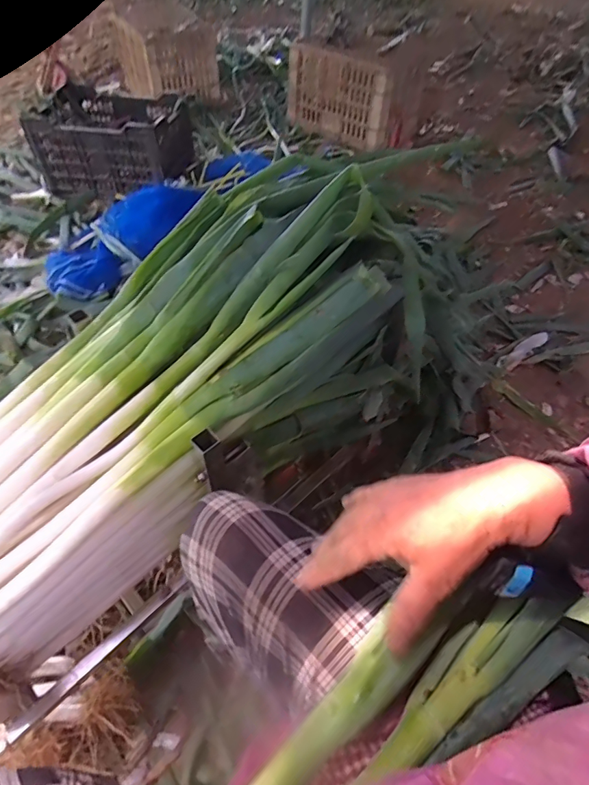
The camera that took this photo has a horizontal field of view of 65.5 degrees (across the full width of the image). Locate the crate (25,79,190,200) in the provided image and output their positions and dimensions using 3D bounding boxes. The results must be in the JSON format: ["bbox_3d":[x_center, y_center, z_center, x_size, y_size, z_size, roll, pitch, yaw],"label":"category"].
[{"bbox_3d":[-0.623,-0.884,1.621,0.470,0.236,0.357,9,51,5],"label":"crate"}]

